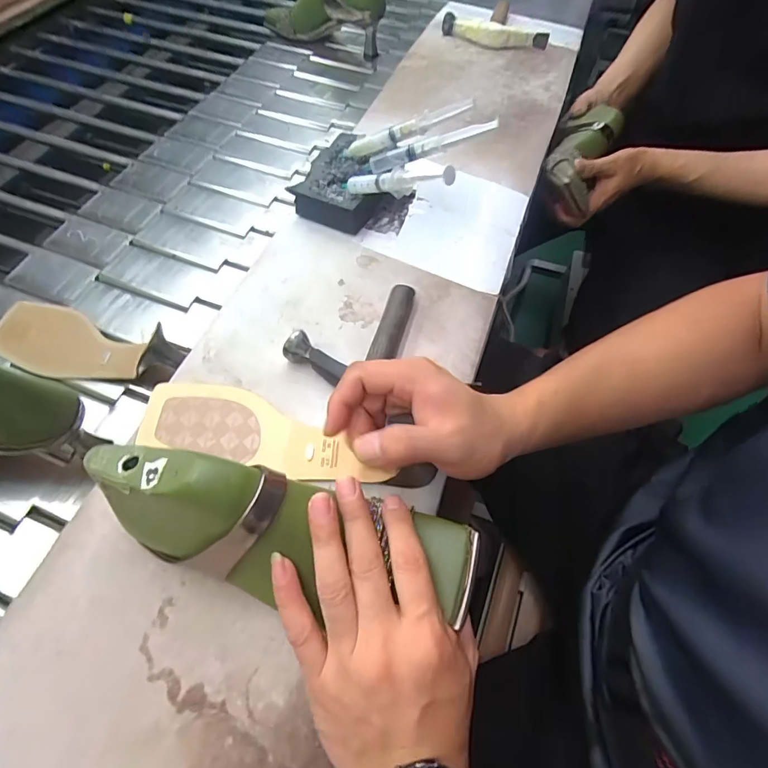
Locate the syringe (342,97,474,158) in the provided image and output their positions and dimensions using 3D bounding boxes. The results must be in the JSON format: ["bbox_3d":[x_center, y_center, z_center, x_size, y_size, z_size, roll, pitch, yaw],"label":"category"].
[{"bbox_3d":[0.021,-0.269,0.465,0.147,0.020,0.012,-5,55,29],"label":"syringe"}]

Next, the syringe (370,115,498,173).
[{"bbox_3d":[0.048,-0.244,0.447,0.132,0.020,0.012,-8,57,21],"label":"syringe"}]

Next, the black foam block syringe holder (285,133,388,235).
[{"bbox_3d":[-0.040,-0.228,0.493,0.084,0.034,0.117,24,62,11],"label":"black foam block syringe holder"}]

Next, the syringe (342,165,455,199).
[{"bbox_3d":[0.006,-0.191,0.416,0.015,0.023,0.156,-42,38,-23],"label":"syringe"}]

